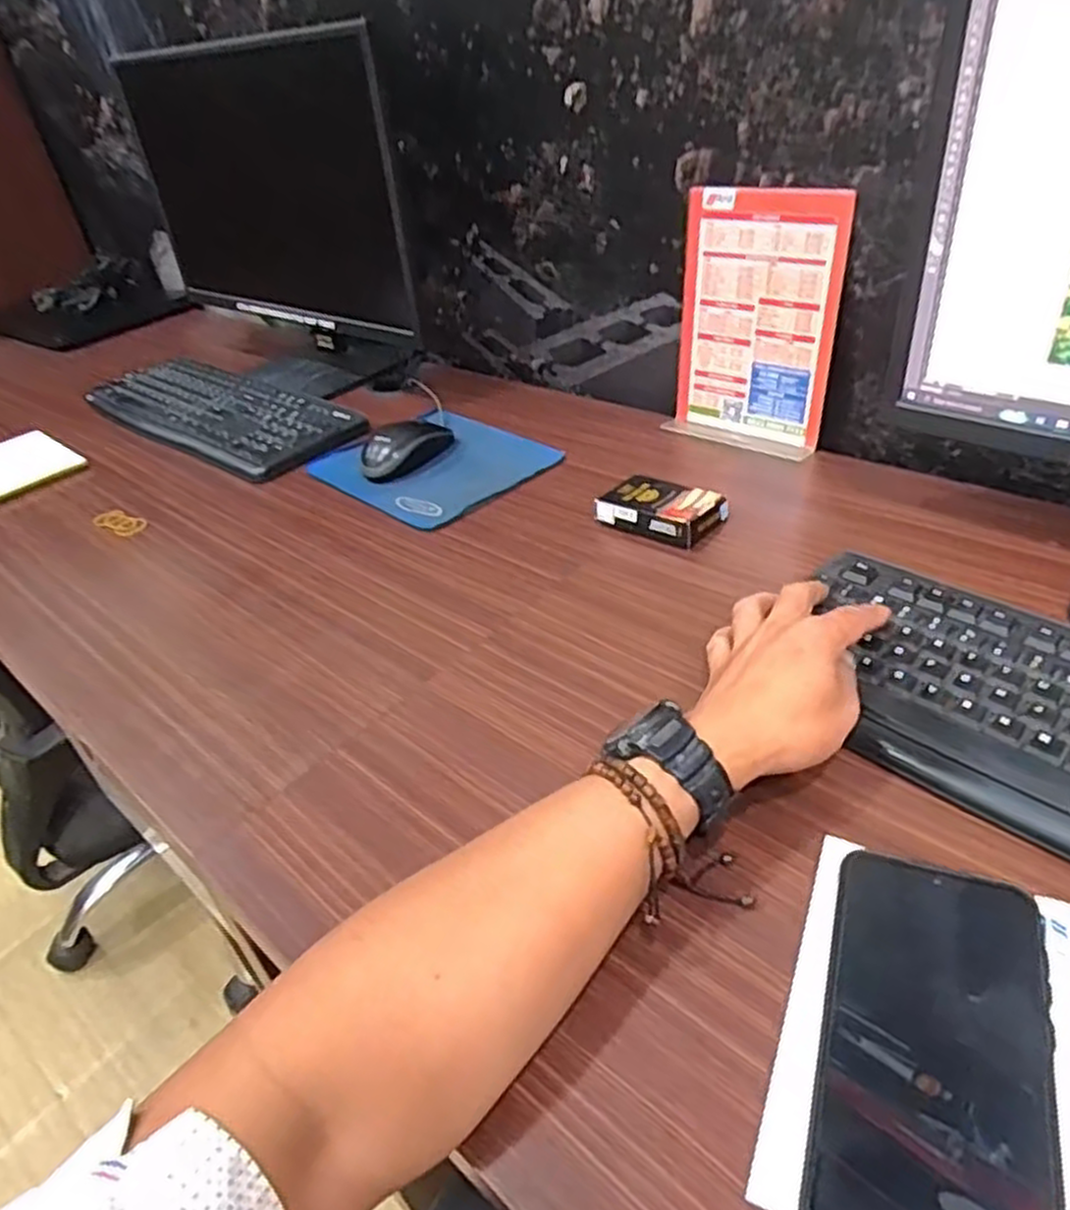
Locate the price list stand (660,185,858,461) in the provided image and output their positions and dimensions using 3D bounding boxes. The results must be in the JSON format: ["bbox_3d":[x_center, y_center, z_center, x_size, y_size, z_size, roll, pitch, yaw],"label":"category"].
[{"bbox_3d":[0.193,-0.249,0.704,0.146,0.212,0.050,24,47,35],"label":"price list stand"}]

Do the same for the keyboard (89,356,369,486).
[{"bbox_3d":[-0.381,-0.232,0.939,0.441,0.019,0.158,26,48,37],"label":"keyboard"}]

